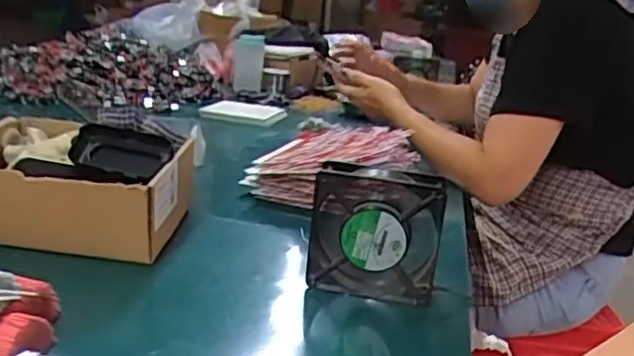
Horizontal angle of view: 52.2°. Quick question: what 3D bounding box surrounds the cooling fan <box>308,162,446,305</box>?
[{"bbox_3d":[0.055,0.057,0.606,0.118,0.123,0.042,10,17,14],"label":"cooling fan"}]

